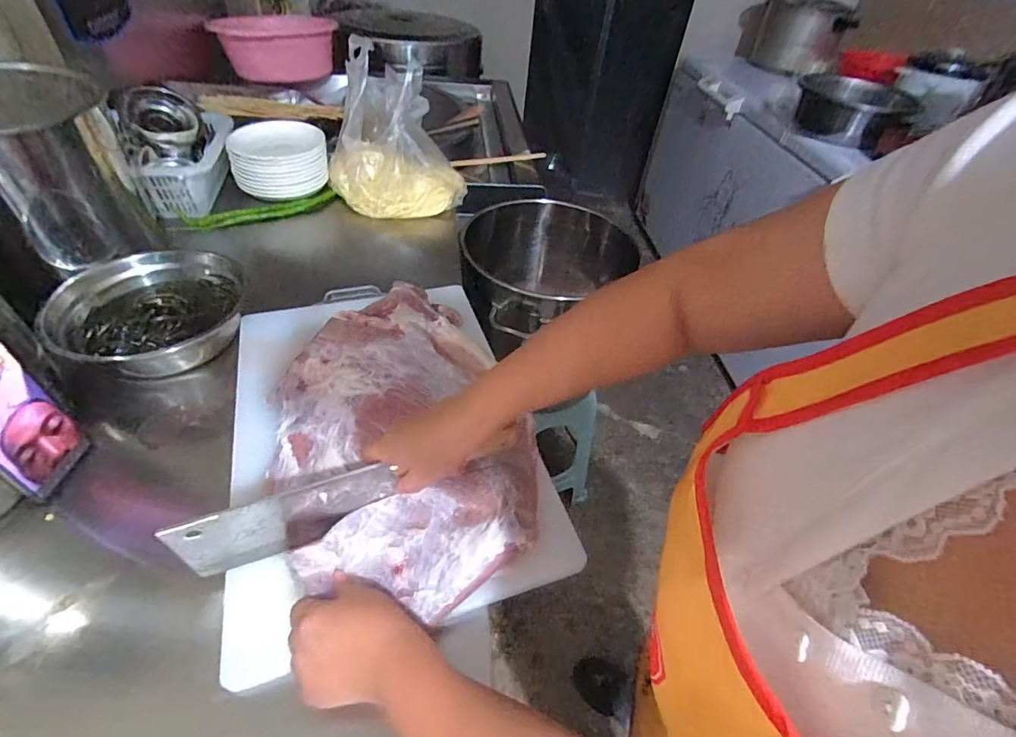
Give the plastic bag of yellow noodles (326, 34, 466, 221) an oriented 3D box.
[{"bbox_3d":[-0.222,-0.446,0.893,0.243,0.225,0.219,25,48,17],"label":"plastic bag of yellow noodles"}]

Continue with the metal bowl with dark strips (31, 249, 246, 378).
[{"bbox_3d":[-0.472,-0.074,0.623,0.198,0.077,0.194,4,45,-4],"label":"metal bowl with dark strips"}]

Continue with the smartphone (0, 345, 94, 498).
[{"bbox_3d":[-0.474,0.051,0.452,0.018,0.161,0.078,1,45,-6],"label":"smartphone"}]

